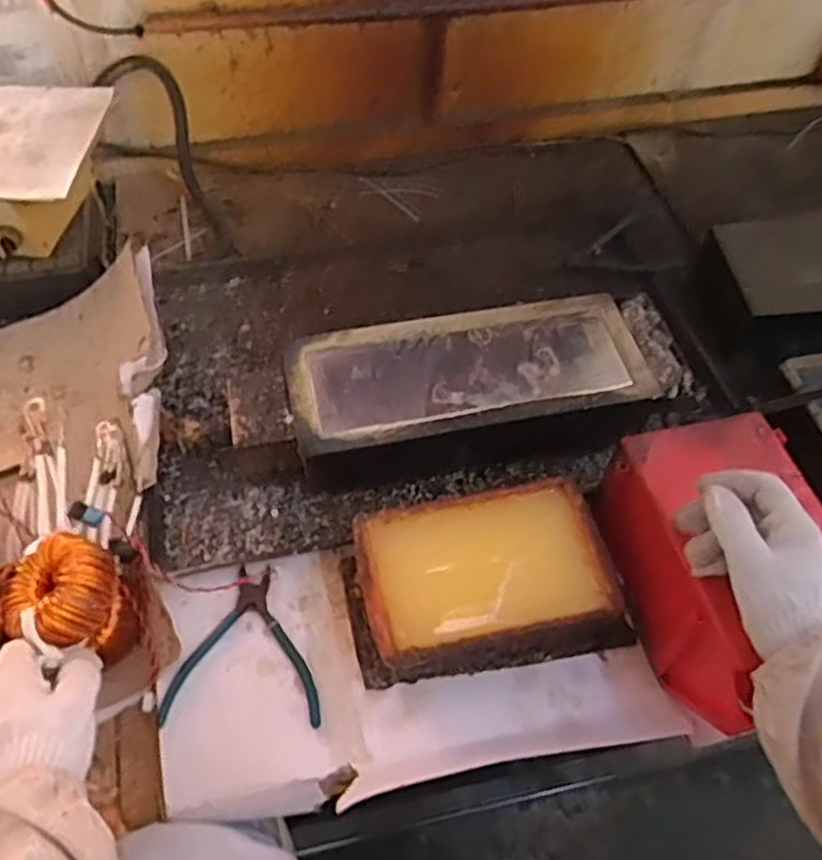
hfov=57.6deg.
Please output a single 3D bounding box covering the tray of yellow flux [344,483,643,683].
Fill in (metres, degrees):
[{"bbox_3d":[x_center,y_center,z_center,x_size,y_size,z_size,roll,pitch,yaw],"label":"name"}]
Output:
[{"bbox_3d":[0.062,0.127,0.637,0.229,0.068,0.138,-8,54,-8],"label":"tray of yellow flux"}]

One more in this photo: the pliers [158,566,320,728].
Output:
[{"bbox_3d":[-0.138,0.179,0.630,0.126,0.008,0.131,1,54,-2],"label":"pliers"}]

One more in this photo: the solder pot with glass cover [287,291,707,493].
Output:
[{"bbox_3d":[0.073,-0.038,0.749,0.377,0.086,0.151,-8,54,-8],"label":"solder pot with glass cover"}]

